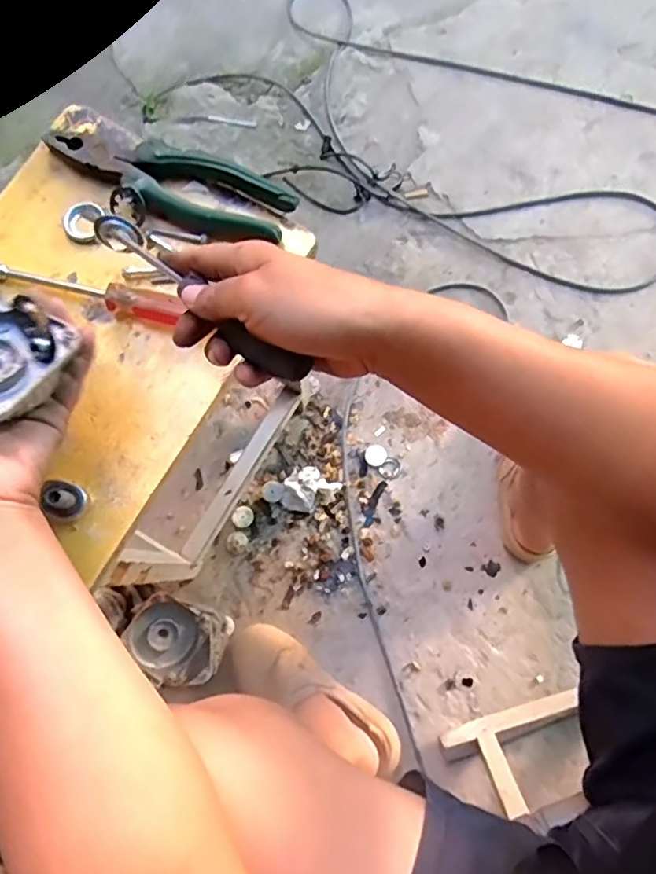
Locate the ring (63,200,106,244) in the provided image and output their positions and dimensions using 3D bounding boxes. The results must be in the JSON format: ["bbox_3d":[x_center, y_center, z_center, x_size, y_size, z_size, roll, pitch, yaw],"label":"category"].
[{"bbox_3d":[-0.193,-0.171,0.456,0.031,0.009,0.036,13,80,5],"label":"ring"}]

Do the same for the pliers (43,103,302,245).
[{"bbox_3d":[-0.126,-0.203,0.450,0.202,0.021,0.058,26,81,7],"label":"pliers"}]

